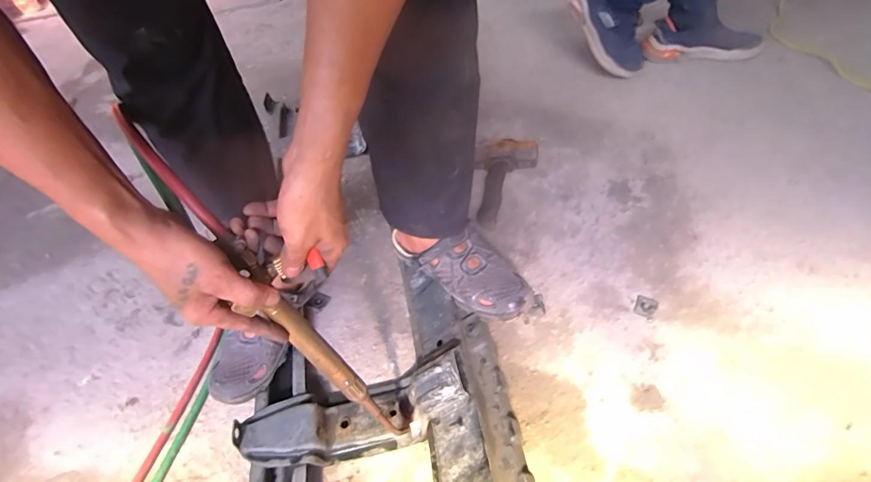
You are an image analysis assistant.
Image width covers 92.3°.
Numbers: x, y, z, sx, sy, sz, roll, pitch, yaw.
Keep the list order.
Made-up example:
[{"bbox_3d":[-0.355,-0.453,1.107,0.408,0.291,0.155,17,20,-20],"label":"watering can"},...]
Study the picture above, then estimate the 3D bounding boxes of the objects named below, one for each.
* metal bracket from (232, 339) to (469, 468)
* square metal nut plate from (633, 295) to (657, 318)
[{"bbox_3d":[-0.110,0.233,0.571,0.297,0.108,0.093,-14,50,-6],"label":"metal bracket"},{"bbox_3d":[0.348,0.109,0.695,0.032,0.004,0.037,22,56,22],"label":"square metal nut plate"}]

